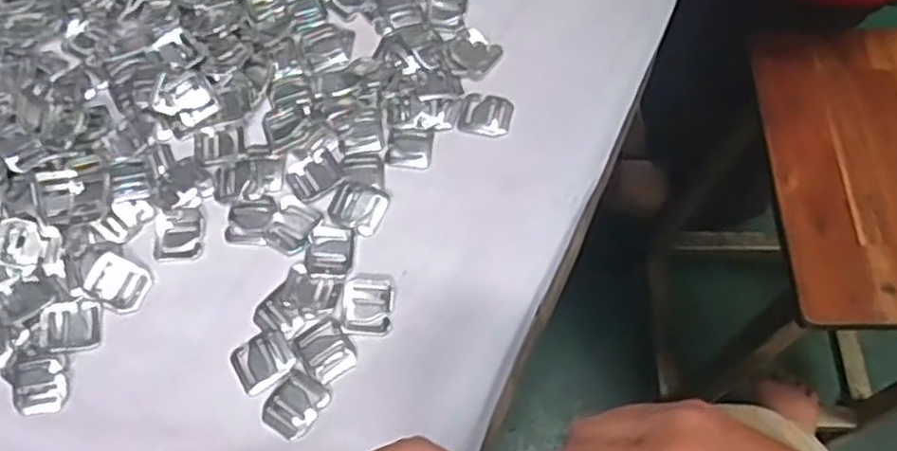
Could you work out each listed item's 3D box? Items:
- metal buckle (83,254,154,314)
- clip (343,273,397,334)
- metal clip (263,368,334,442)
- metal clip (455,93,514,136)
[{"bbox_3d":[-0.206,0.036,0.460,0.036,0.009,0.030,26,69,13],"label":"metal buckle"},{"bbox_3d":[-0.048,0.048,0.452,0.030,0.005,0.038,-1,66,2],"label":"clip"},{"bbox_3d":[-0.088,0.104,0.426,0.028,0.004,0.035,34,72,16],"label":"metal clip"},{"bbox_3d":[0.026,-0.077,0.503,0.035,0.006,0.033,11,67,8],"label":"metal clip"}]

